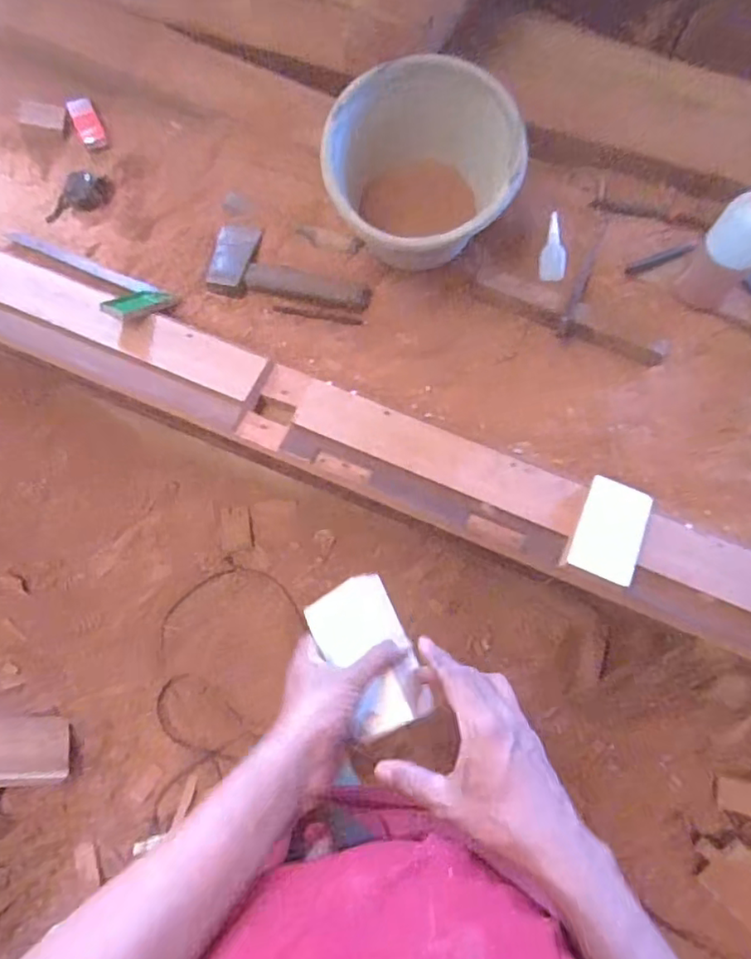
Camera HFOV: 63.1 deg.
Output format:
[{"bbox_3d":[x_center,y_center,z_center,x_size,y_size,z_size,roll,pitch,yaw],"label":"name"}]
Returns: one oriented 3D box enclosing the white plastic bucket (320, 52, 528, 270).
[{"bbox_3d":[0.056,-0.387,0.823,0.237,0.185,0.199,4,71,-1],"label":"white plastic bucket"}]

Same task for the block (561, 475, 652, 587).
[{"bbox_3d":[0.280,0.060,0.724,0.084,0.016,0.121,23,72,6],"label":"block"}]

